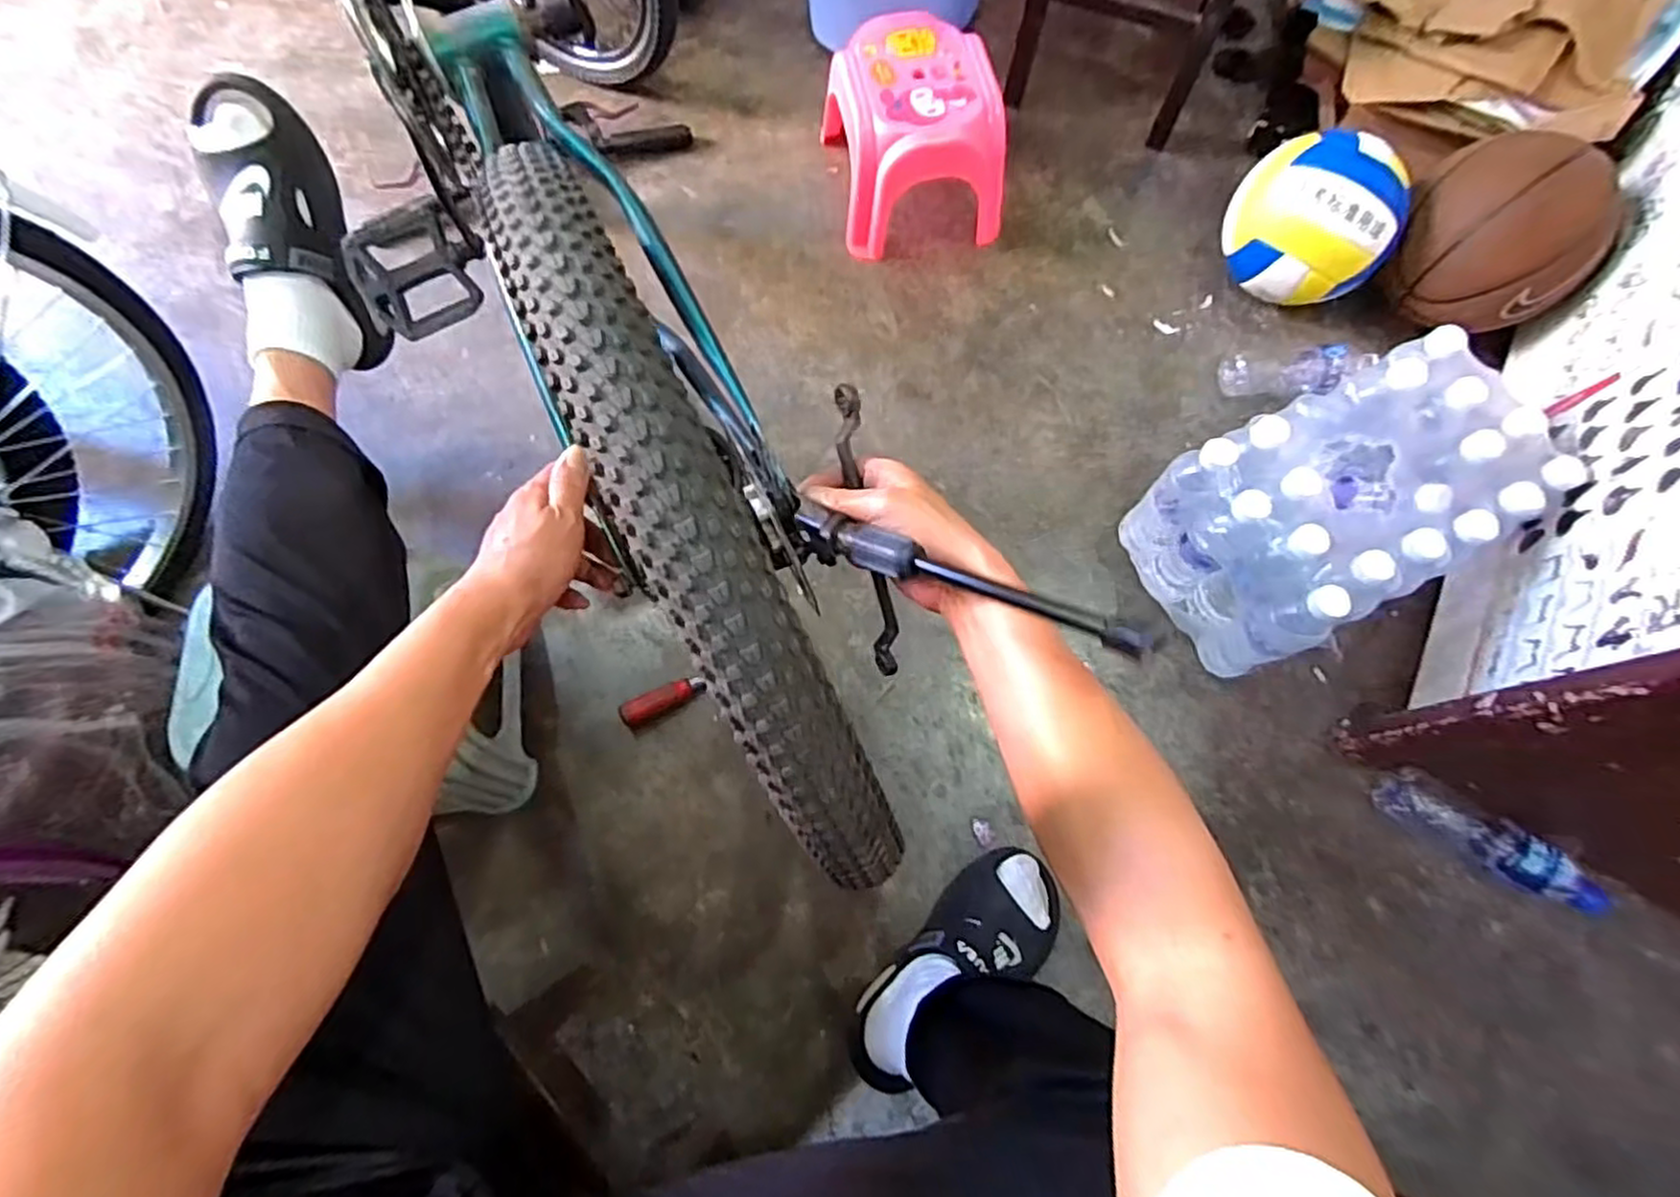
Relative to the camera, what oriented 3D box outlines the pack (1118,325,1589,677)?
[{"bbox_3d":[0.562,-0.100,0.837,0.352,0.220,0.221,-26,74,-9],"label":"pack"}]

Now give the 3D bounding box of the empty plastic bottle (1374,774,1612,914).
[{"bbox_3d":[0.711,0.270,0.790,0.237,0.052,0.051,32,74,10],"label":"empty plastic bottle"}]

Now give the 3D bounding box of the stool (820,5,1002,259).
[{"bbox_3d":[0.105,-0.668,1.052,0.225,0.179,0.265,-9,71,-3],"label":"stool"}]

